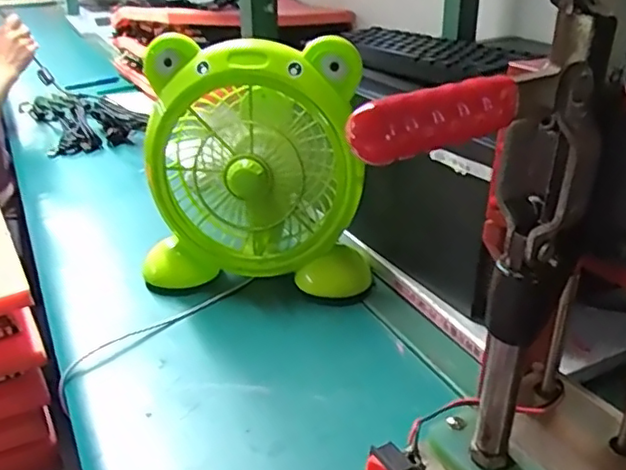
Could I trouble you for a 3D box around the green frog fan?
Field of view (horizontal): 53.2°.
[{"bbox_3d":[-0.059,-0.081,0.708,0.246,0.263,0.154,2,26,4],"label":"green frog fan"}]

